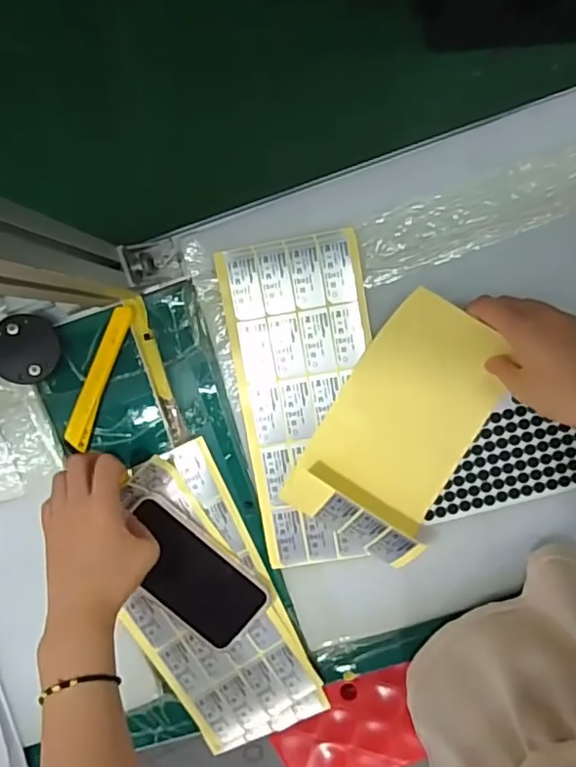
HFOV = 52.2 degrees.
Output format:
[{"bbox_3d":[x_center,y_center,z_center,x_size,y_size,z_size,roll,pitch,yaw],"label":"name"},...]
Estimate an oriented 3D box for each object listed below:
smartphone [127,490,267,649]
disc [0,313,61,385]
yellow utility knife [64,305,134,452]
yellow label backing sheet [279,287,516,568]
[{"bbox_3d":[-0.089,0.171,0.529,0.145,0.011,0.076,41,96,-2],"label":"smartphone"},{"bbox_3d":[-0.229,-0.030,0.510,0.057,0.007,0.059,1,87,-16],"label":"disc"},{"bbox_3d":[-0.168,-0.005,0.519,0.020,0.013,0.131,21,96,1],"label":"yellow utility knife"},{"bbox_3d":[0.098,0.039,0.488,0.118,0.047,0.212,30,96,0],"label":"yellow label backing sheet"}]

